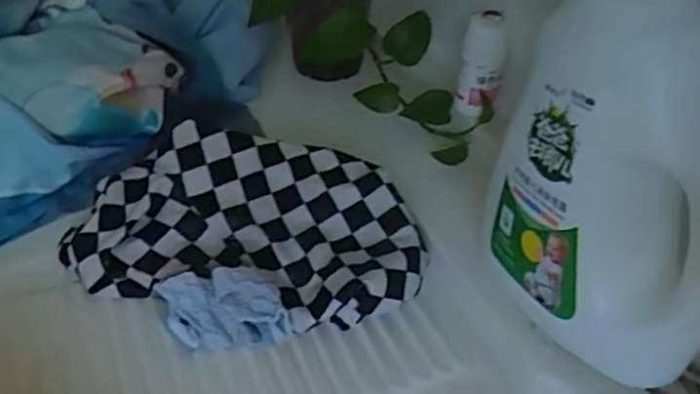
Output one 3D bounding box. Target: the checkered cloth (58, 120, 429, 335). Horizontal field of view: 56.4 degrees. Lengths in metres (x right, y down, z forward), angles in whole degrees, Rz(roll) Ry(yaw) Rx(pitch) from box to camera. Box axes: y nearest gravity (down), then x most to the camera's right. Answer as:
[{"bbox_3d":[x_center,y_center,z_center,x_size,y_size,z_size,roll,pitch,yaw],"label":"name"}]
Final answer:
[{"bbox_3d":[-0.079,0.015,0.541,0.276,0.061,0.170,7,43,9],"label":"checkered cloth"}]

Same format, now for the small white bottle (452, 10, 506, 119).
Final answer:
[{"bbox_3d":[0.130,-0.134,0.651,0.043,0.096,0.048,7,43,9],"label":"small white bottle"}]

